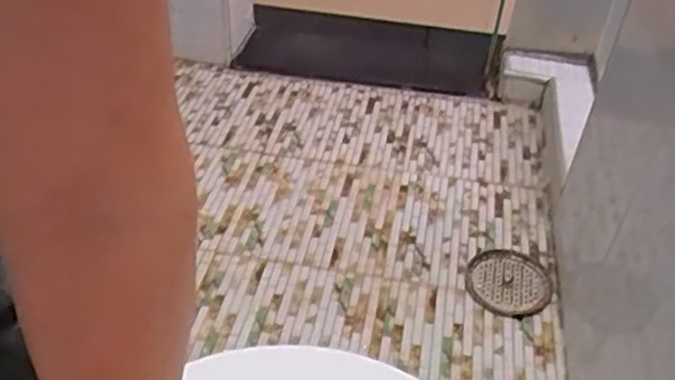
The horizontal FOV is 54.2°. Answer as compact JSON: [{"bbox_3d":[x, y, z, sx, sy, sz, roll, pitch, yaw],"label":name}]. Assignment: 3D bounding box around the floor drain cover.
[{"bbox_3d":[0.296,0.160,1.135,0.144,0.021,0.155,15,42,14],"label":"floor drain cover"}]

